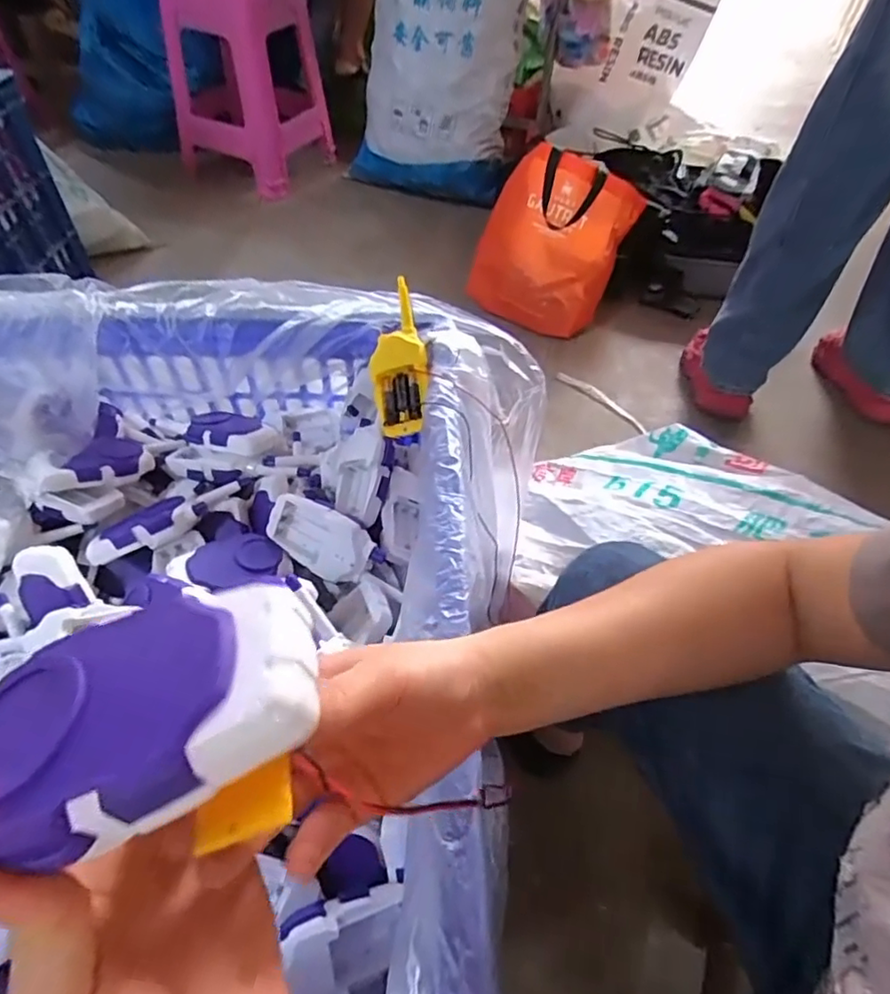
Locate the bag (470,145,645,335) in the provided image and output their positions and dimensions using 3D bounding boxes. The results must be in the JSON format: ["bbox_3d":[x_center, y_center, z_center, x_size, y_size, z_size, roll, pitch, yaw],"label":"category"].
[{"bbox_3d":[0.239,-0.558,1.259,0.303,0.302,0.160,17,39,-12],"label":"bag"}]

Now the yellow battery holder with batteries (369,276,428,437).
[{"bbox_3d":[-0.046,-0.142,0.613,0.064,0.025,0.160,-6,84,24],"label":"yellow battery holder with batteries"}]

